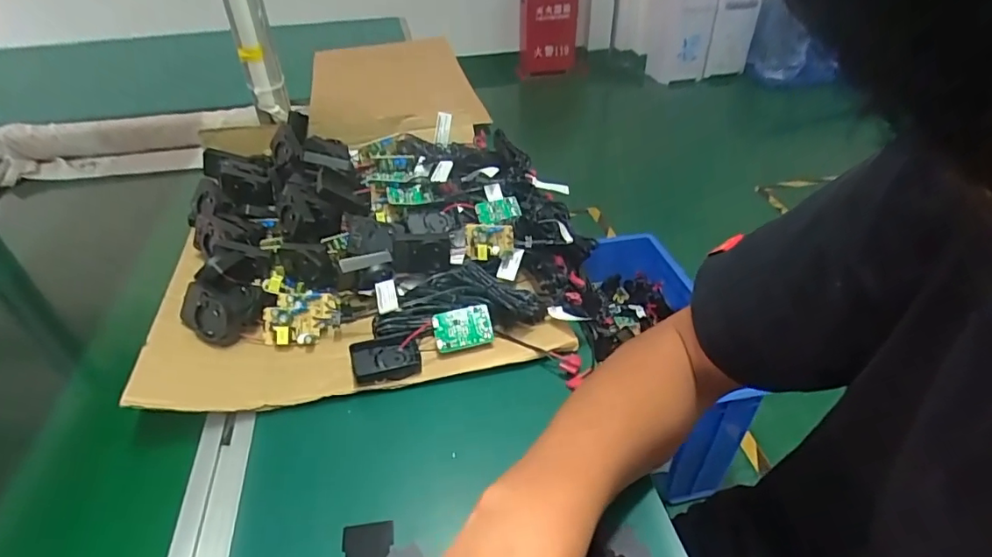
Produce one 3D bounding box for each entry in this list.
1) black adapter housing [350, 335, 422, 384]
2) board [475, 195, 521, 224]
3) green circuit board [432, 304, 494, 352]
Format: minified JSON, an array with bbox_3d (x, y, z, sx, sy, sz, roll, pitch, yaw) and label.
[{"bbox_3d":[-0.099,0.074,0.475,0.059,0.019,0.045,-9,38,-11],"label":"black adapter housing"},{"bbox_3d":[0.004,-0.077,0.588,0.053,0.024,0.011,-18,42,-20],"label":"board"},{"bbox_3d":[-0.030,0.046,0.486,0.053,0.036,0.010,-10,2,-12],"label":"green circuit board"}]

